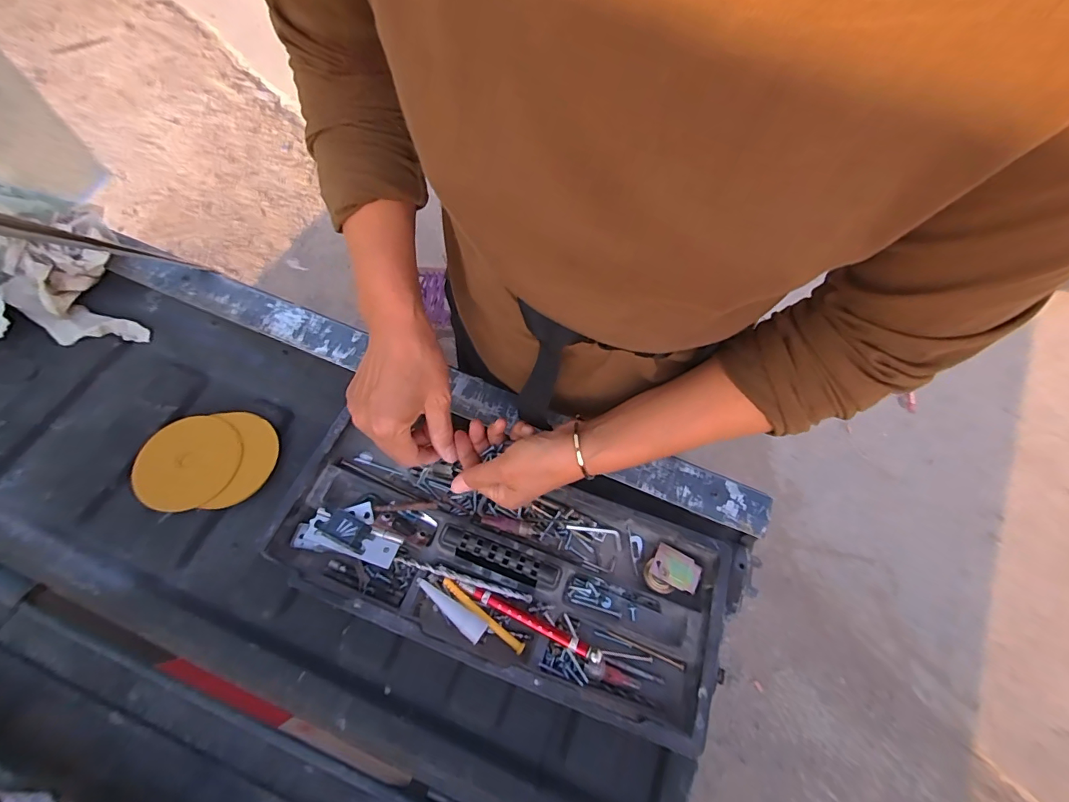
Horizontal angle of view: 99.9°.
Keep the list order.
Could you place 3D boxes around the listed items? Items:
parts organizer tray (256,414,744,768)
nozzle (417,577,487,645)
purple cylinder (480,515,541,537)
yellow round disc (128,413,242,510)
[{"bbox_3d":[-0.024,0.152,0.439,0.432,0.043,0.192,20,69,4],"label":"parts organizer tray"},{"bbox_3d":[-0.080,0.194,0.420,0.076,0.026,0.019,32,70,8],"label":"nozzle"},{"bbox_3d":[-0.025,0.128,0.460,0.061,0.010,0.014,11,68,1],"label":"purple cylinder"},{"bbox_3d":[-0.371,0.064,0.479,0.106,0.010,0.099,1,69,-3],"label":"yellow round disc"}]

